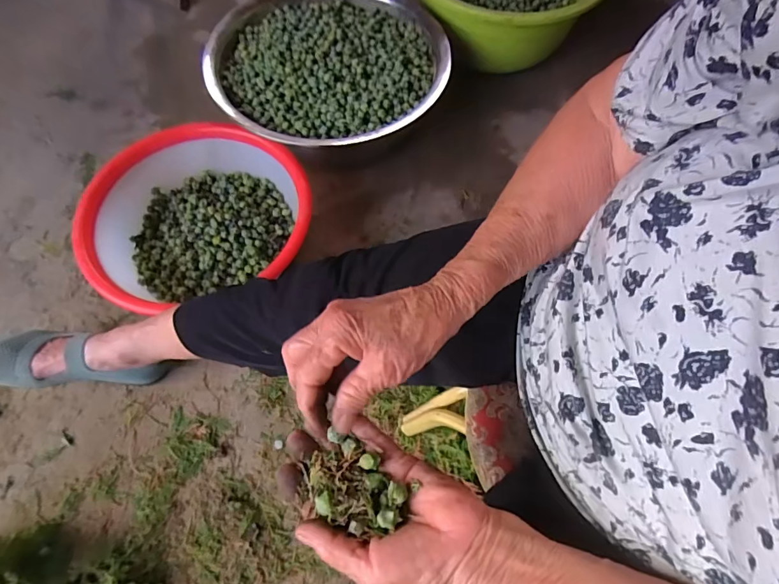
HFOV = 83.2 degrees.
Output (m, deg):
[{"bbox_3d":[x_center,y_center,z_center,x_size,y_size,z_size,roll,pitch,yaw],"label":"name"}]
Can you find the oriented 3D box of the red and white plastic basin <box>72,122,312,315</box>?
[{"bbox_3d":[-0.326,-0.128,0.760,0.361,0.126,0.308,-28,71,-14],"label":"red and white plastic basin"}]

